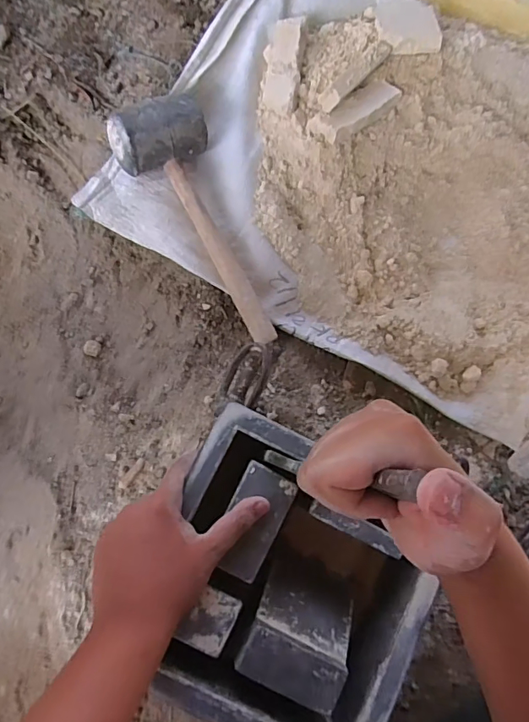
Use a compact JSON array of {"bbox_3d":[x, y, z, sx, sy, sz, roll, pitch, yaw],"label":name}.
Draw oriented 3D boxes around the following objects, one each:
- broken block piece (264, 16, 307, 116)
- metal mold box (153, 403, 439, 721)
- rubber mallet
[{"bbox_3d":[0.021,-0.337,0.558,0.040,0.033,0.117,6,81,-8],"label":"broken block piece"},{"bbox_3d":[0.019,0.200,0.454,0.239,0.096,0.238,27,82,-2],"label":"metal mold box"},{"bbox_3d":[-0.079,-0.138,0.528,0.106,0.076,0.278,-19,87,-9],"label":"rubber mallet"}]

